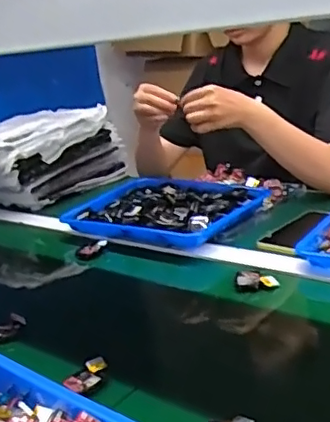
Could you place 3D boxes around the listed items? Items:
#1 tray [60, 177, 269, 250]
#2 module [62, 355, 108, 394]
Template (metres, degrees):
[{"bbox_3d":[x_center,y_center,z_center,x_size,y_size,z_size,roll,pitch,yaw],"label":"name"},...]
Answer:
[{"bbox_3d":[0.010,-0.014,1.114,0.317,0.045,0.262,6,25,37],"label":"tray"},{"bbox_3d":[-0.088,0.183,0.675,0.031,0.022,0.049,1,22,28],"label":"module"}]

